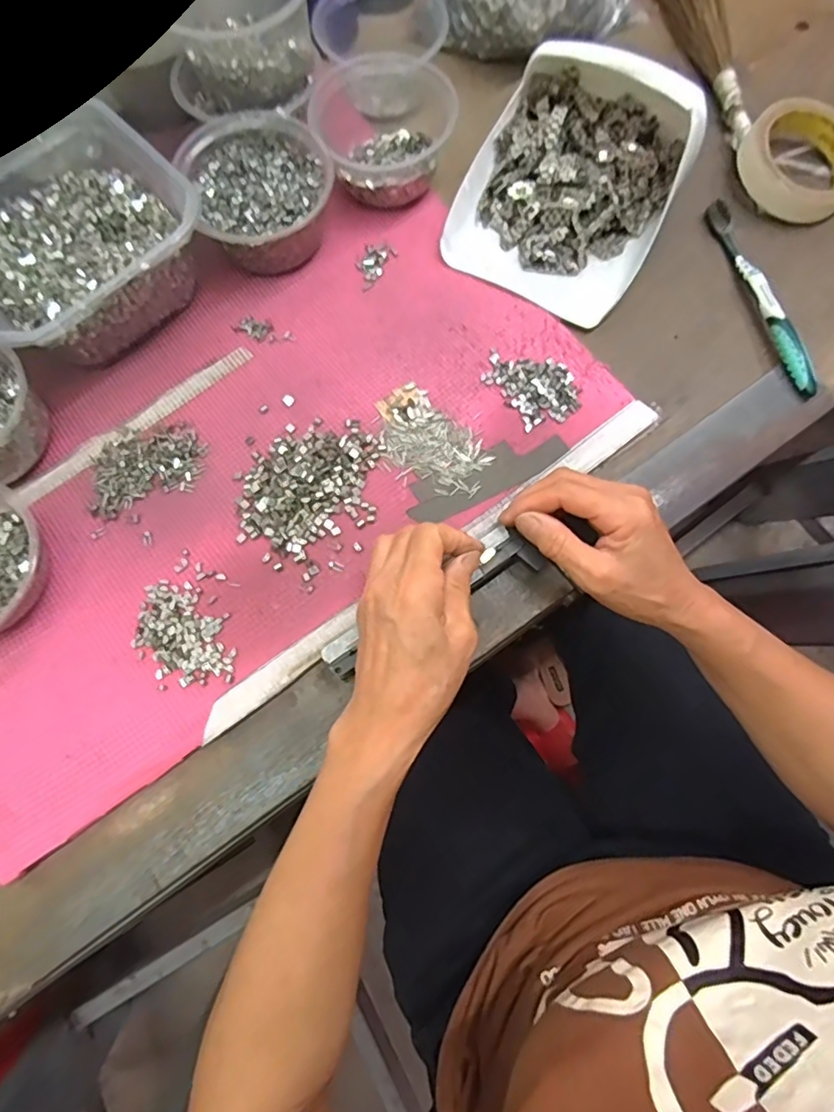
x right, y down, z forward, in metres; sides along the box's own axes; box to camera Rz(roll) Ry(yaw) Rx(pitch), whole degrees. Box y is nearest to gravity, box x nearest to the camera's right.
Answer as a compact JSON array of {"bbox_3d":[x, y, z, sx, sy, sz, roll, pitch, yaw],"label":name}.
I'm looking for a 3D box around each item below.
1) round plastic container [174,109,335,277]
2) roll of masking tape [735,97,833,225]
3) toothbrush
[{"bbox_3d":[-0.120,-0.285,0.447,0.105,0.056,0.117,-21,74,-4],"label":"round plastic container"},{"bbox_3d":[0.319,-0.328,0.463,0.096,0.026,0.097,0,76,1],"label":"roll of masking tape"},{"bbox_3d":[0.267,-0.205,0.437,0.011,0.022,0.183,-13,76,-2],"label":"toothbrush"}]

